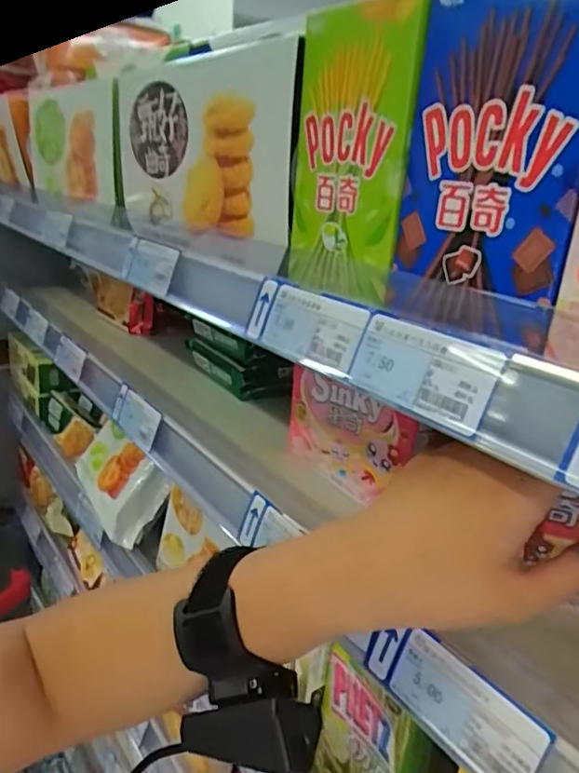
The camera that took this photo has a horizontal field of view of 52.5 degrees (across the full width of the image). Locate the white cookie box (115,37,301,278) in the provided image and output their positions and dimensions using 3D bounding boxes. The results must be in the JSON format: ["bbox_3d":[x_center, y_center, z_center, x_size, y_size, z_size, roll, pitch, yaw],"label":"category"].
[{"bbox_3d":[-0.062,-0.177,0.458,0.059,0.130,0.306,-11,25,-30],"label":"white cookie box"}]

